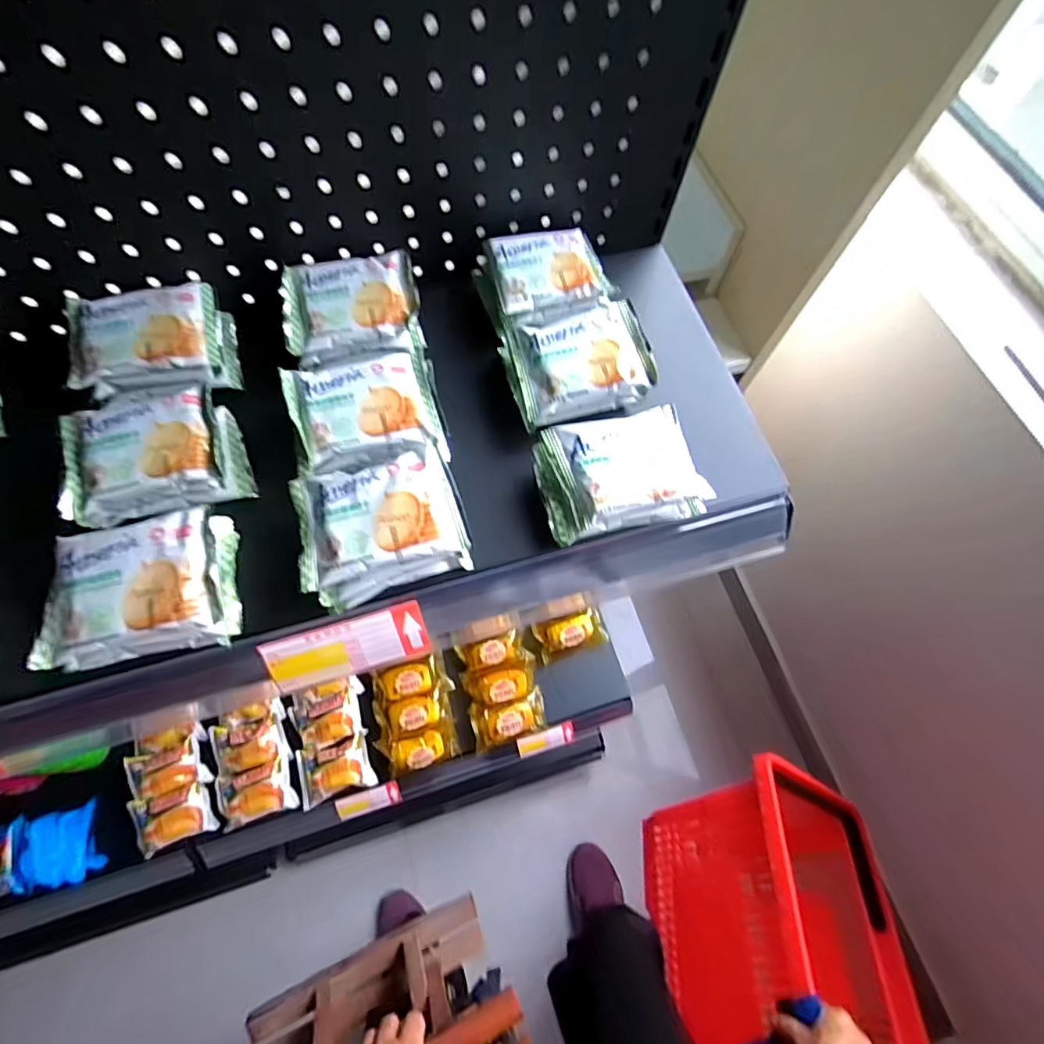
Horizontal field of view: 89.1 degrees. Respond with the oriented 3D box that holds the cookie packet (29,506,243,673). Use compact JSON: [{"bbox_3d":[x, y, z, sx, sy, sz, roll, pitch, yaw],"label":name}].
[{"bbox_3d":[-0.203,0.036,0.288,0.087,0.036,0.068,-11,68,-8],"label":"cookie packet"}]

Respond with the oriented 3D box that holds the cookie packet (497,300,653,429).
[{"bbox_3d":[0.034,-0.114,0.366,0.091,0.036,0.084,-13,68,-9],"label":"cookie packet"}]

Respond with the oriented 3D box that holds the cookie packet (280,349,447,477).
[{"bbox_3d":[-0.096,-0.066,0.333,0.085,0.023,0.077,-14,69,-9],"label":"cookie packet"}]

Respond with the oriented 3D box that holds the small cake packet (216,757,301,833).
[{"bbox_3d":[-0.384,0.392,0.767,0.100,0.024,0.071,-17,69,-10],"label":"small cake packet"}]

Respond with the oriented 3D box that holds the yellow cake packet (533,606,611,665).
[{"bbox_3d":[0.080,0.187,0.885,0.115,0.043,0.067,-19,69,-11],"label":"yellow cake packet"}]

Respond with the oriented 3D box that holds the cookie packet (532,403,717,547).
[{"bbox_3d":[0.061,-0.031,0.334,0.096,0.037,0.069,-12,68,-8],"label":"cookie packet"}]

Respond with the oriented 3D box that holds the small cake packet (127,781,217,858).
[{"bbox_3d":[-0.492,0.416,0.750,0.092,0.026,0.074,-21,70,-12],"label":"small cake packet"}]

